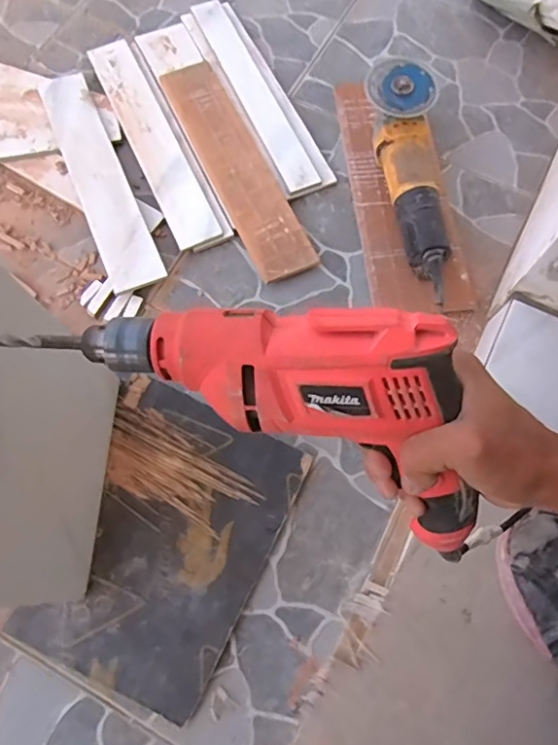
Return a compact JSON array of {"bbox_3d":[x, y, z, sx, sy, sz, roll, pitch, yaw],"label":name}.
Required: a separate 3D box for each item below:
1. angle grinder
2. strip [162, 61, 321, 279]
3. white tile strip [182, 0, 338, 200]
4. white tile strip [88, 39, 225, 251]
[{"bbox_3d":[0.195,-0.251,0.711,0.106,0.106,0.323,-10,70,-4],"label":"angle grinder"},{"bbox_3d":[-0.061,-0.298,0.767,0.086,0.011,0.392,-24,72,-9],"label":"strip"},{"bbox_3d":[-0.036,-0.427,0.820,0.083,0.010,0.396,-24,72,-9],"label":"white tile strip"},{"bbox_3d":[-0.183,-0.340,0.785,0.065,0.008,0.385,-24,72,-9],"label":"white tile strip"}]

